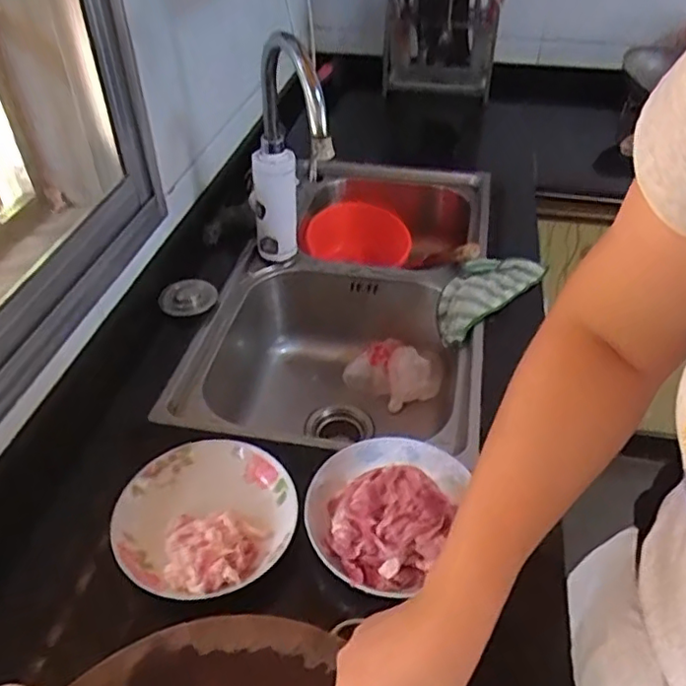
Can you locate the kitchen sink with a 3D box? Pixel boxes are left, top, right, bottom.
[{"bbox_3d":[0.009,-0.039,1.060,0.425,0.223,0.728,8,42,9],"label":"kitchen sink"}]

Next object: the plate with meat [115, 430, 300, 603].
[{"bbox_3d":[-0.136,0.169,0.618,0.171,0.032,0.166,0,41,0],"label":"plate with meat"}]

